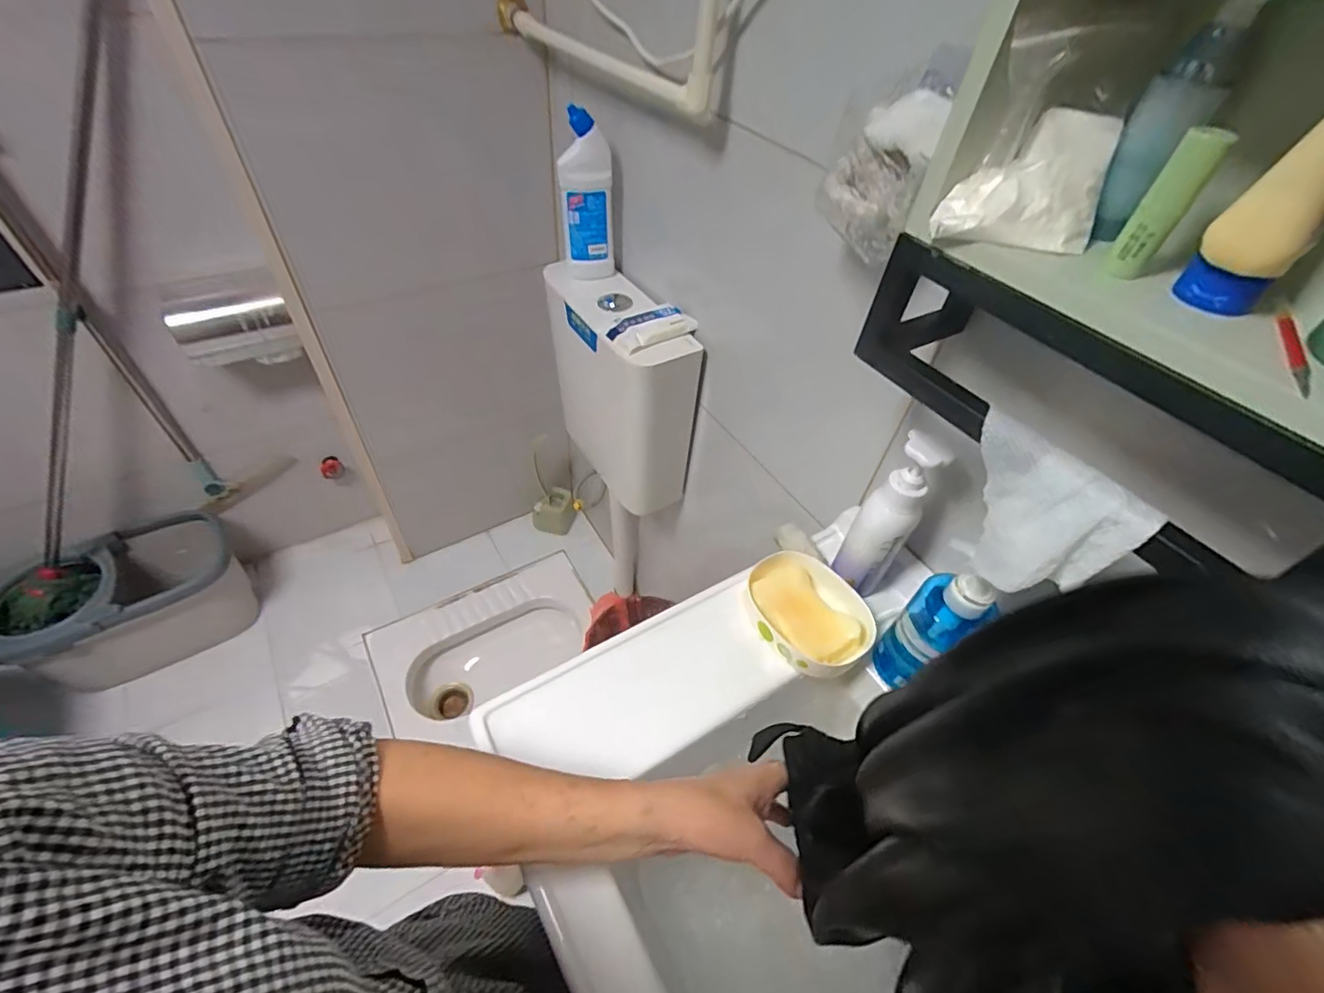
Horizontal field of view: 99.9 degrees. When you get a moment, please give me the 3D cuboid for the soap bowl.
[{"bbox_3d":[0.154,0.123,0.596,0.106,0.035,0.138,-22,54,-23],"label":"soap bowl"}]

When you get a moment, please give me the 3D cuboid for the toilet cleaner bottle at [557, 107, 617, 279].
[{"bbox_3d":[-0.126,-0.495,0.934,0.089,0.239,0.060,-4,49,-9],"label":"toilet cleaner bottle"}]

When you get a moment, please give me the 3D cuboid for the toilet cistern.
[{"bbox_3d":[-0.090,-0.190,1.081,0.163,0.398,0.326,-16,52,-19],"label":"toilet cistern"}]

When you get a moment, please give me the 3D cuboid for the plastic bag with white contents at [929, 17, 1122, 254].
[{"bbox_3d":[0.227,-0.207,0.330,0.089,0.099,0.055,15,49,8],"label":"plastic bag with white contents"}]

